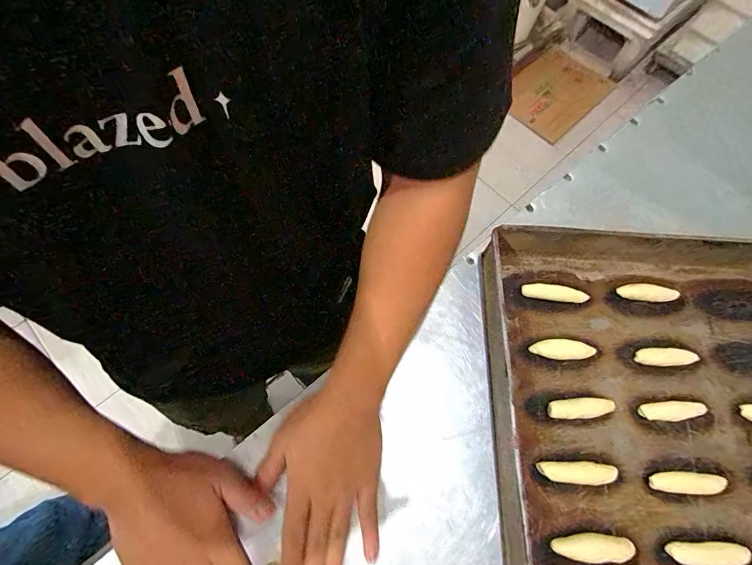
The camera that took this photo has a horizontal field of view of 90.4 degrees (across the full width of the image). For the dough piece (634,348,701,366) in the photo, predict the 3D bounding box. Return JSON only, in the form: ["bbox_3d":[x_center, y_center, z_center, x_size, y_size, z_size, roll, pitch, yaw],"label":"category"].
[{"bbox_3d":[0.315,0.081,0.404,0.070,0.013,0.018,1,66,-2],"label":"dough piece"}]

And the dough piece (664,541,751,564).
[{"bbox_3d":[0.299,0.245,0.336,0.071,0.010,0.020,2,66,-2],"label":"dough piece"}]

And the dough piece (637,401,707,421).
[{"bbox_3d":[0.305,0.131,0.382,0.071,0.011,0.018,-1,66,-3],"label":"dough piece"}]

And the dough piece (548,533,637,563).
[{"bbox_3d":[0.193,0.236,0.334,0.069,0.009,0.022,5,66,0],"label":"dough piece"}]

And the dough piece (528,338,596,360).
[{"bbox_3d":[0.201,0.072,0.403,0.067,0.009,0.021,0,66,-2],"label":"dough piece"}]

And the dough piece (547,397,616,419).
[{"bbox_3d":[0.208,0.127,0.379,0.069,0.009,0.020,1,66,-2],"label":"dough piece"}]

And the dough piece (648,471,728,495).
[{"bbox_3d":[0.298,0.192,0.359,0.068,0.011,0.019,3,66,-1],"label":"dough piece"}]

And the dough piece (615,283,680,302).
[{"bbox_3d":[0.316,0.013,0.437,0.066,0.014,0.018,4,66,-1],"label":"dough piece"}]

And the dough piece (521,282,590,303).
[{"bbox_3d":[0.204,0.011,0.429,0.072,0.010,0.017,8,66,1],"label":"dough piece"}]

